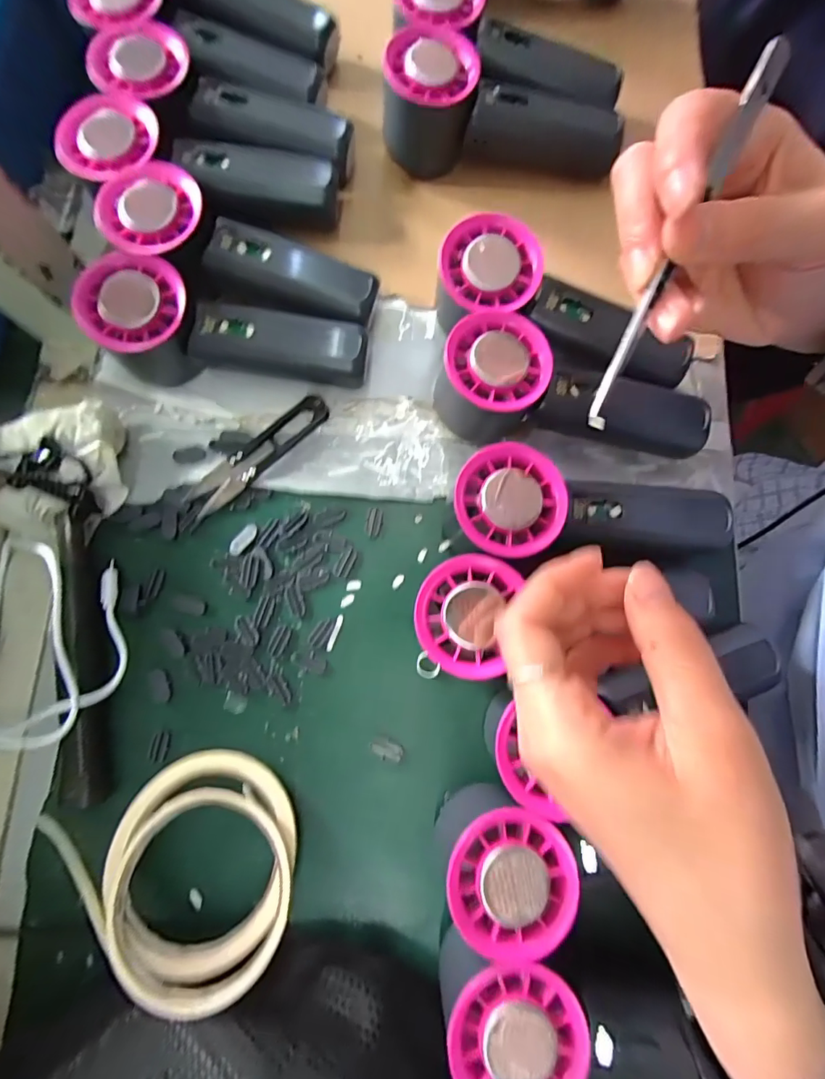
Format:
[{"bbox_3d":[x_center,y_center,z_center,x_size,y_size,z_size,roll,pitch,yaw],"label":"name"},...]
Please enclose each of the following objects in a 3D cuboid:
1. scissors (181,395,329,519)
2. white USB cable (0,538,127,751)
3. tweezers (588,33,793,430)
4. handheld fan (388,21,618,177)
[{"bbox_3d":[-0.095,-0.053,0.292,0.100,0.008,0.022,-42,81,-7],"label":"scissors"},{"bbox_3d":[-0.202,0.058,0.259,0.089,0.034,0.107,1,79,1],"label":"white USB cable"},{"bbox_3d":[0.095,-0.104,0.168,0.009,0.006,0.133,26,101,6],"label":"tweezers"},{"bbox_3d":[0.058,-0.284,0.313,0.151,0.056,0.057,-3,79,0],"label":"handheld fan"}]

